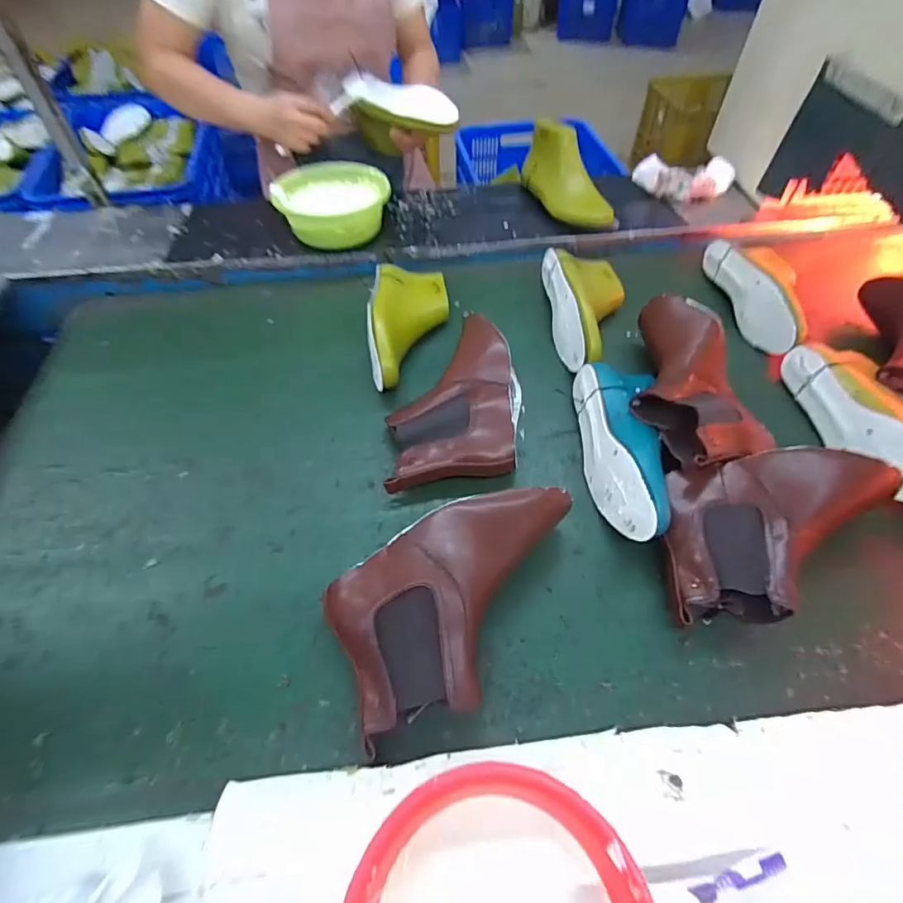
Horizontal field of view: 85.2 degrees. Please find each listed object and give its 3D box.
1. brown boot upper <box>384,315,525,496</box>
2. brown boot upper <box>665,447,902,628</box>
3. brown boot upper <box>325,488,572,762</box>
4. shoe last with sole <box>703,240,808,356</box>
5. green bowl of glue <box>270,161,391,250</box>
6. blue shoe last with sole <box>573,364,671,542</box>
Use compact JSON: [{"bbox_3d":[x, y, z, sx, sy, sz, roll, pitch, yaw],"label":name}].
[{"bbox_3d":[0.009,-0.067,0.633,0.160,0.077,0.263,6,54,5],"label":"brown boot upper"},{"bbox_3d":[0.351,0.087,0.508,0.255,0.085,0.167,0,54,1],"label":"brown boot upper"},{"bbox_3d":[0.020,0.144,0.469,0.259,0.095,0.162,-20,59,-12],"label":"brown boot upper"},{"bbox_3d":[0.499,-0.250,0.764,0.107,0.079,0.249,-6,54,-3],"label":"shoe last with sole"},{"bbox_3d":[-0.209,-0.435,0.864,0.187,0.077,0.173,0,55,0],"label":"green bowl of glue"},{"bbox_3d":[0.200,-0.005,0.584,0.074,0.087,0.247,1,54,1],"label":"blue shoe last with sole"}]

